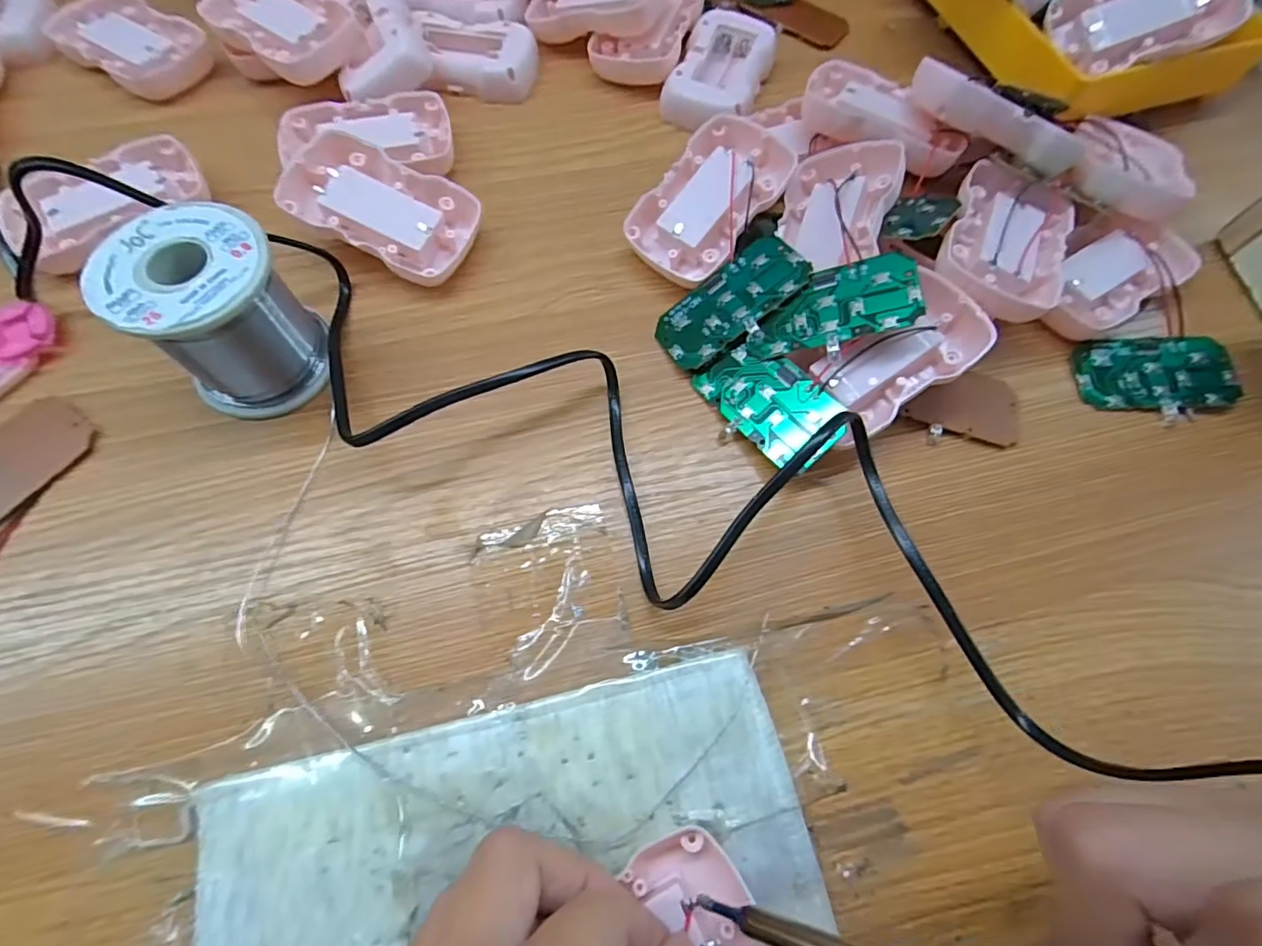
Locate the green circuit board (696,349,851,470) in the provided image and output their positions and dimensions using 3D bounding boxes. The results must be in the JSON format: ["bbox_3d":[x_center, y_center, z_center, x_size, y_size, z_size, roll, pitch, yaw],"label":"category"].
[{"bbox_3d":[0.063,-0.032,0.254,0.036,0.004,0.067,-44,65,6],"label":"green circuit board"}]

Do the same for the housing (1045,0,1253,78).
[{"bbox_3d":[0.283,-0.254,0.311,0.081,0.015,0.056,-13,87,18],"label":"housing"}]

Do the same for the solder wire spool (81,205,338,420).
[{"bbox_3d":[-0.172,-0.067,0.239,0.059,0.063,0.059,41,72,13],"label":"solder wire spool"}]

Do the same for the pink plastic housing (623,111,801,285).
[{"bbox_3d":[0.041,-0.139,0.292,0.054,0.019,0.087,37,86,11],"label":"pink plastic housing"}]

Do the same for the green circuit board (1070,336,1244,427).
[{"bbox_3d":[0.258,-0.047,0.275,0.069,0.011,0.041,3,68,-1],"label":"green circuit board"}]

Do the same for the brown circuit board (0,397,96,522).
[{"bbox_3d":[-0.271,0.001,0.240,0.039,0.005,0.076,37,71,12],"label":"brown circuit board"}]

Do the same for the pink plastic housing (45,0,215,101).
[{"bbox_3d":[-0.304,-0.258,0.342,0.092,0.021,0.055,31,70,10],"label":"pink plastic housing"}]

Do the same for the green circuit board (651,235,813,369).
[{"bbox_3d":[0.048,-0.080,0.268,0.073,0.004,0.042,-36,61,10],"label":"green circuit board"}]

